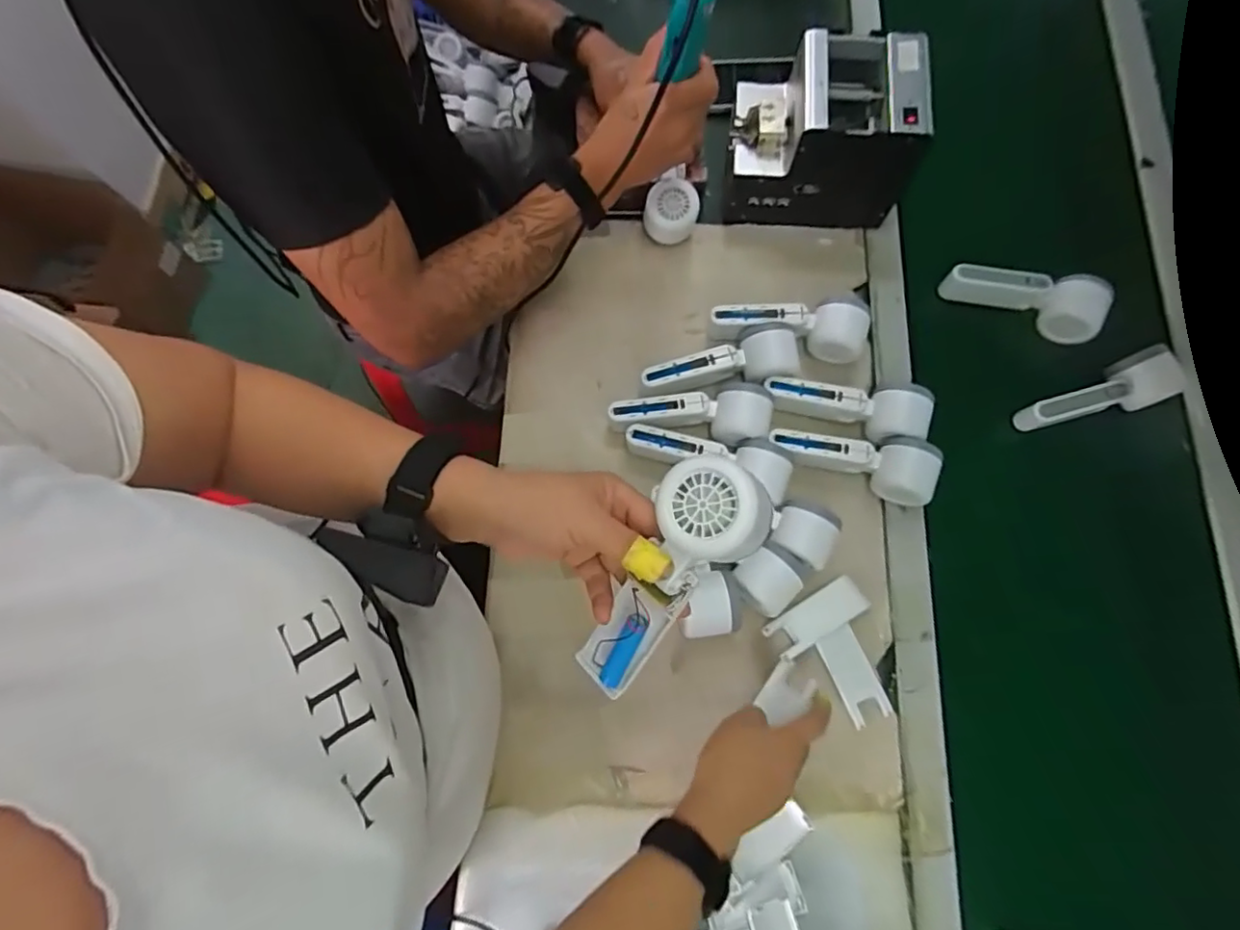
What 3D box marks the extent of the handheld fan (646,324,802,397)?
[{"bbox_3d":[0.107,-0.105,0.648,0.168,0.064,0.057,-11,76,-5],"label":"handheld fan"}]

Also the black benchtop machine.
[{"bbox_3d":[0.217,-0.358,0.653,0.184,0.148,0.122,6,75,0],"label":"black benchtop machine"}]

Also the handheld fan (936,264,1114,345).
[{"bbox_3d":[0.444,-0.189,0.659,0.160,0.051,0.057,20,76,3],"label":"handheld fan"}]

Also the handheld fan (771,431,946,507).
[{"bbox_3d":[0.238,-0.012,0.609,0.164,0.053,0.058,23,76,4],"label":"handheld fan"}]

